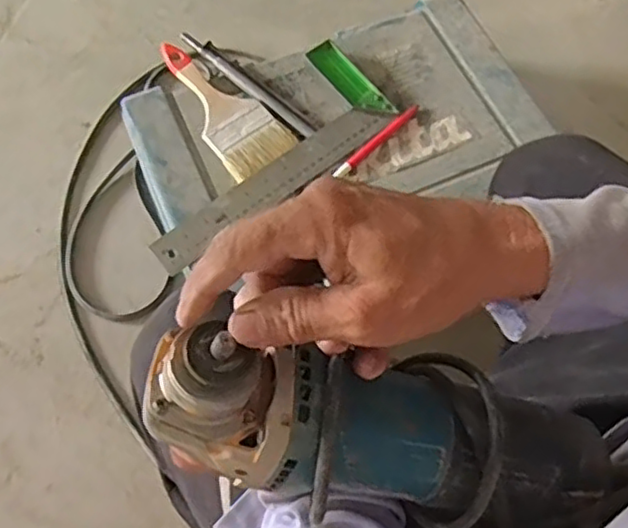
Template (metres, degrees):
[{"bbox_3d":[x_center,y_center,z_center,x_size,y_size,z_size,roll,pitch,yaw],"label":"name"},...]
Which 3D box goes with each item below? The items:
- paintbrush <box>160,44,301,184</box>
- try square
[{"bbox_3d":[-0.101,-0.175,0.705,0.077,0.021,0.178,-35,71,-16],"label":"paintbrush"},{"bbox_3d":[-0.049,-0.113,0.690,0.112,0.014,0.308,41,72,16],"label":"try square"}]

